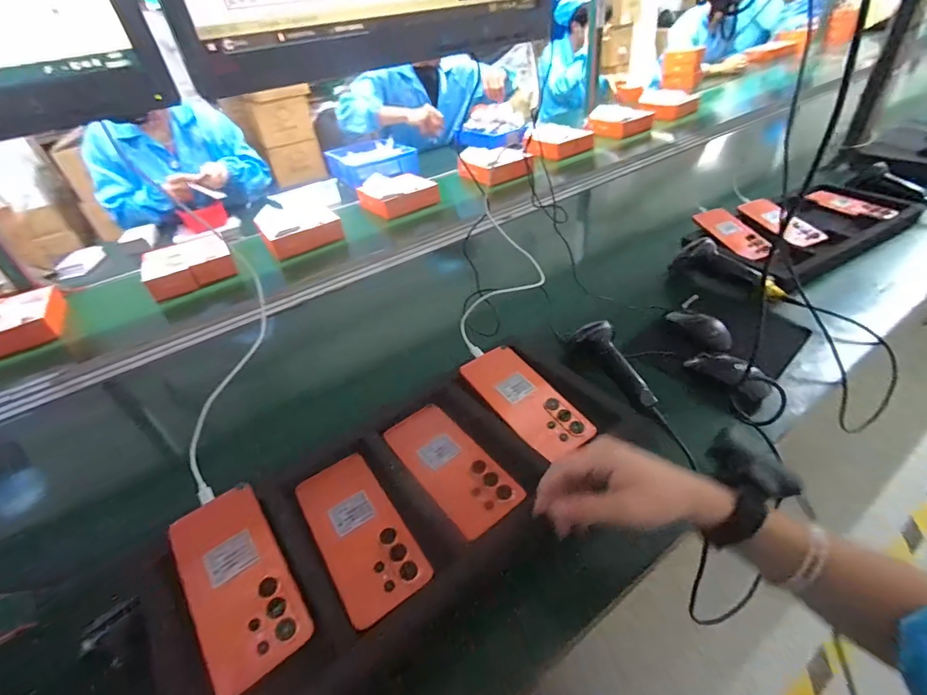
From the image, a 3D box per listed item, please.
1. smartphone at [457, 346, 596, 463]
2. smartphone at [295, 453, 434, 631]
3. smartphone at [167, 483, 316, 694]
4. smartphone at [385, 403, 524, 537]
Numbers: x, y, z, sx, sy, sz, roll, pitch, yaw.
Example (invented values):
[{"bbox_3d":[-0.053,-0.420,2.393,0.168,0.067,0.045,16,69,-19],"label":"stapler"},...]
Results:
[{"bbox_3d":[0.073,0.061,0.514,0.075,0.007,0.164,-27,52,-22],"label":"smartphone"},{"bbox_3d":[-0.102,0.177,0.418,0.076,0.013,0.163,-28,42,-23],"label":"smartphone"},{"bbox_3d":[-0.203,0.204,0.381,0.078,0.006,0.167,-27,51,-29],"label":"smartphone"},{"bbox_3d":[-0.014,0.125,0.463,0.076,0.009,0.160,-28,48,-27],"label":"smartphone"}]

